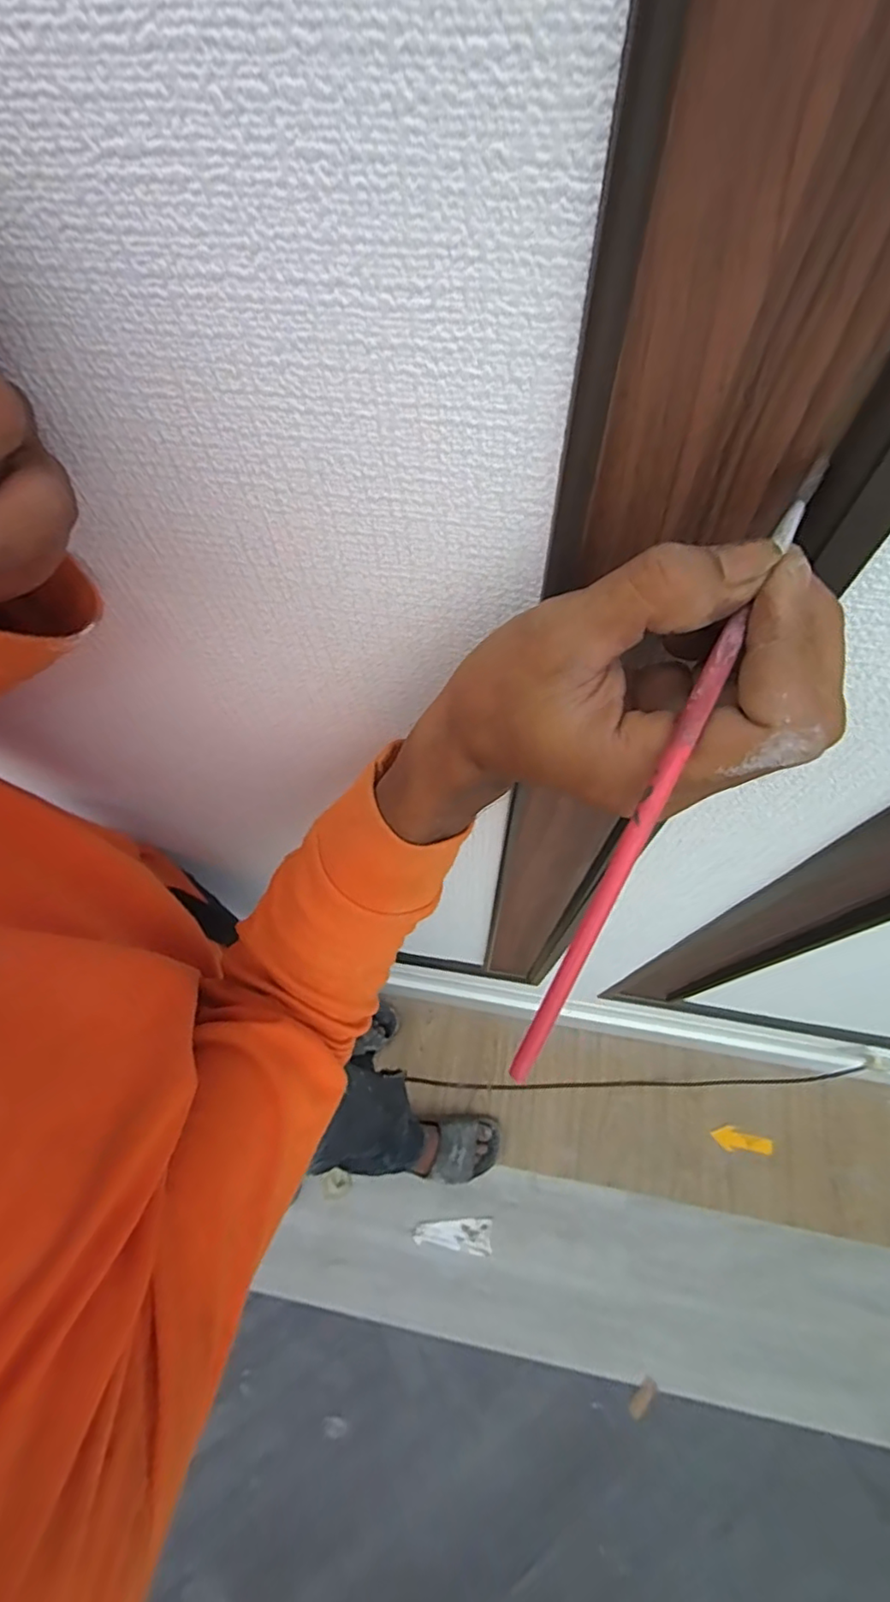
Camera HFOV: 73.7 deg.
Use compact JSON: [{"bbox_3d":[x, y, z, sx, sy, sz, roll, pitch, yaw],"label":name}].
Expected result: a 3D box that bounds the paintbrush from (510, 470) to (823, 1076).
[{"bbox_3d":[0.062,-0.010,0.162,0.006,0.004,0.186,27,86,14],"label":"paintbrush"}]

